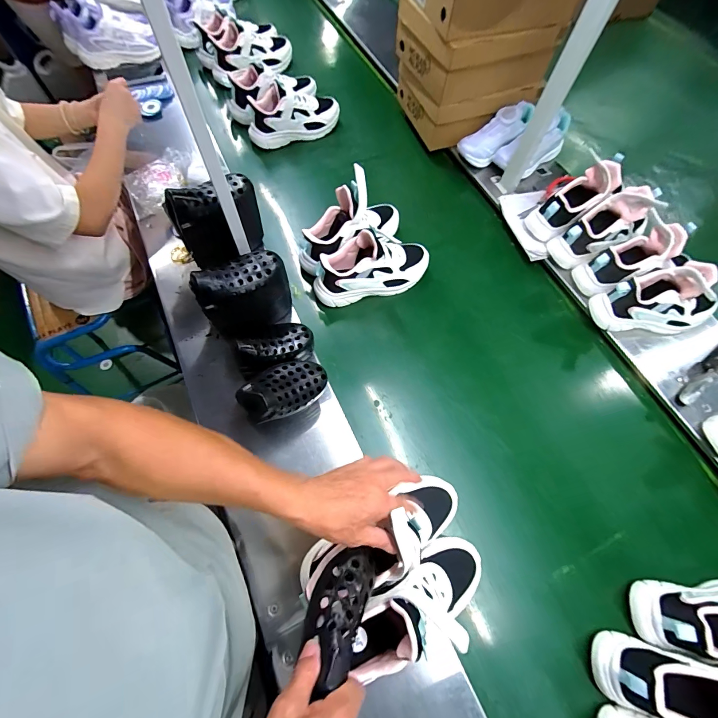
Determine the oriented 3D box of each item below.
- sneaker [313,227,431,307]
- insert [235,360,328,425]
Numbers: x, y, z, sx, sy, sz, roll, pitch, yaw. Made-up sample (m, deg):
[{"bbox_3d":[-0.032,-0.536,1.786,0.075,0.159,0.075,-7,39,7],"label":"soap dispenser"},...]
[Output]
[{"bbox_3d":[0.031,-0.198,0.707,0.256,0.143,0.091,-18,67,-9],"label":"sneaker"},{"bbox_3d":[-0.113,0.039,0.510,0.130,0.059,0.083,-34,73,-17],"label":"insert"}]

